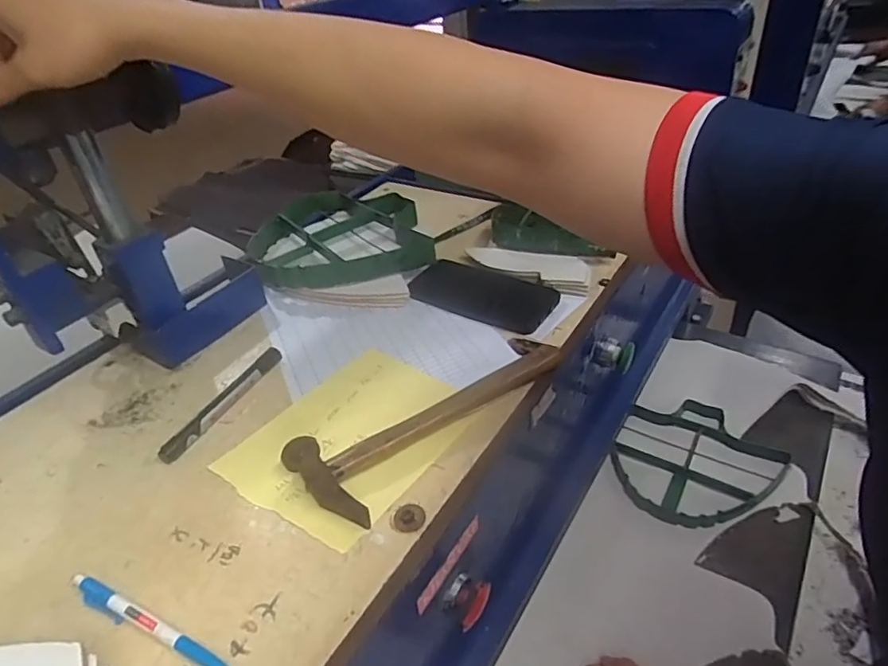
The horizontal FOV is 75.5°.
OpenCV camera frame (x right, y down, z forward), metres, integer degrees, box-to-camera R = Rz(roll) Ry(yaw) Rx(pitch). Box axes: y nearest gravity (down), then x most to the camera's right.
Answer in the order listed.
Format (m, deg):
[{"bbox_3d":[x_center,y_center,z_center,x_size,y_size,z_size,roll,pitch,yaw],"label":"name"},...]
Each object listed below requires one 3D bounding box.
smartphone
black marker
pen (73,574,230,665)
[{"bbox_3d":[0.042,-0.043,0.631,0.156,0.009,0.071,20,55,27],"label":"smartphone"},{"bbox_3d":[-0.199,0.062,0.524,0.017,0.015,0.145,13,41,23],"label":"black marker"},{"bbox_3d":[-0.191,0.185,0.364,0.141,0.008,0.014,14,41,24],"label":"pen"}]

